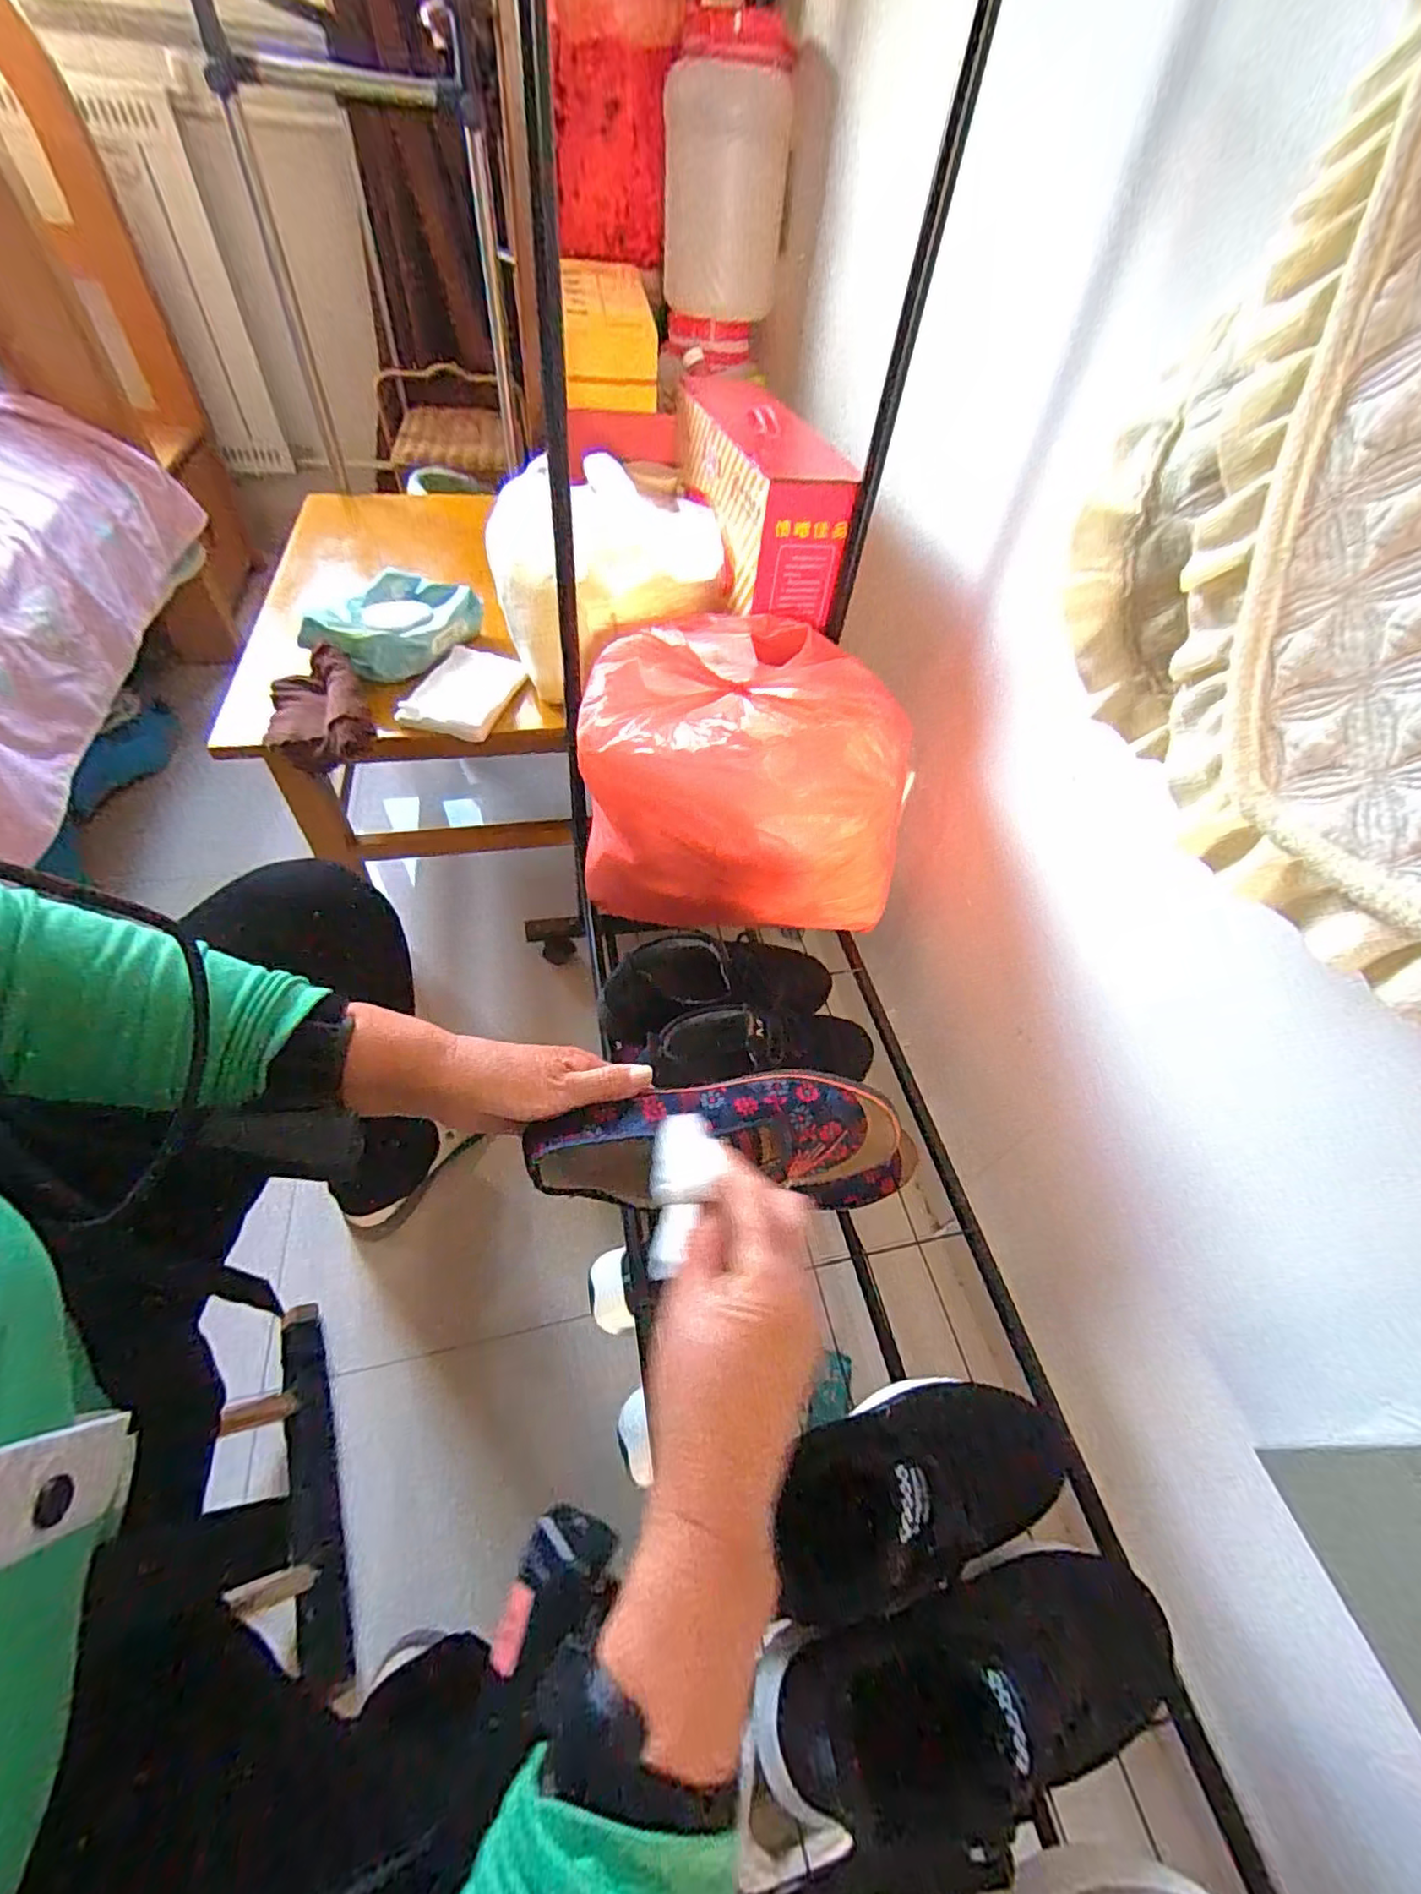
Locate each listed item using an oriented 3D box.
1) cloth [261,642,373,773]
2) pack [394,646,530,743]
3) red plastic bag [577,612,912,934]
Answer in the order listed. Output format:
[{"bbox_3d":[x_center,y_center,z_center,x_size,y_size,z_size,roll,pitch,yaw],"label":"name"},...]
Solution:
[{"bbox_3d":[-0.438,-0.259,0.716,0.106,0.071,0.141,-19,56,-20],"label":"cloth"},{"bbox_3d":[-0.292,-0.300,0.761,0.100,0.033,0.144,12,51,4],"label":"pack"},{"bbox_3d":[0.024,-0.183,0.694,0.311,0.240,0.283,-2,52,-7],"label":"red plastic bag"}]

